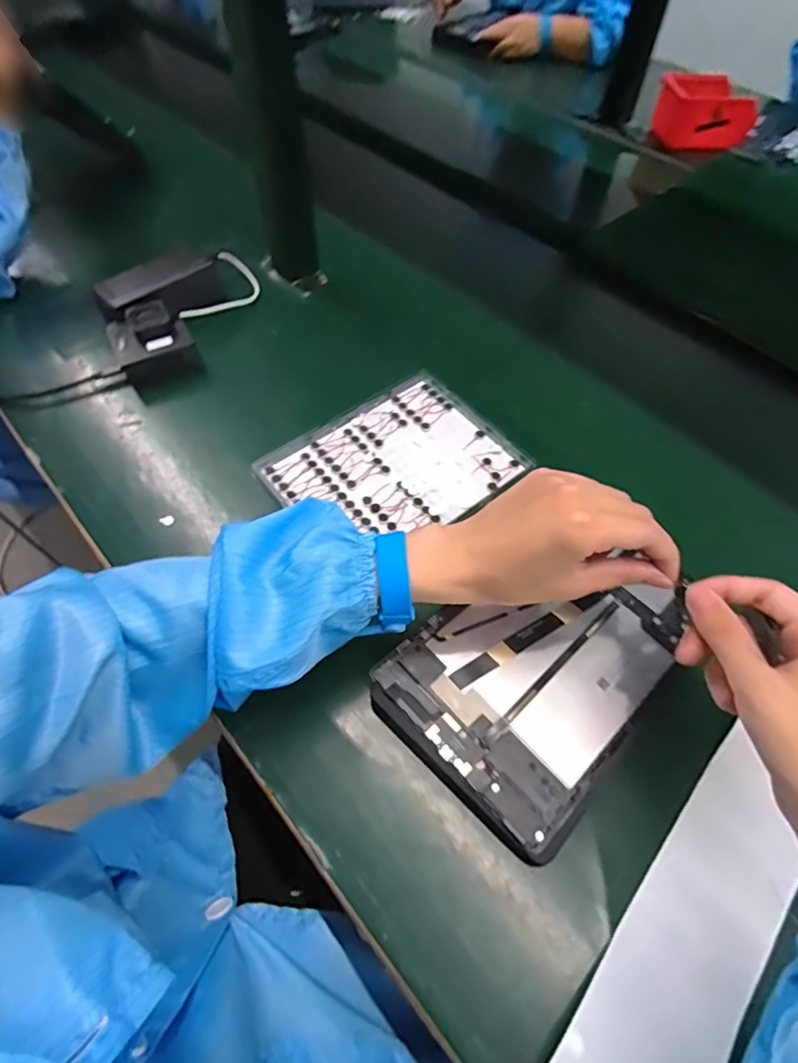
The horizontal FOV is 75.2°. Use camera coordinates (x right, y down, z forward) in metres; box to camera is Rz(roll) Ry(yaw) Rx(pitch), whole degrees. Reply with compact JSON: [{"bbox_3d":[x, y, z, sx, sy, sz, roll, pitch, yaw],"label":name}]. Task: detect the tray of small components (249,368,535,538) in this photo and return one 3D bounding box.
[{"bbox_3d":[-0.002,-0.063,0.492,0.211,0.008,0.160,-34,64,-20],"label":"tray of small components"}]

